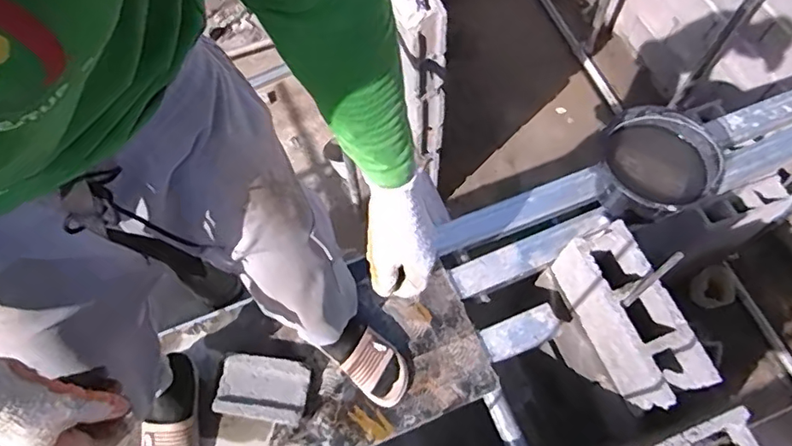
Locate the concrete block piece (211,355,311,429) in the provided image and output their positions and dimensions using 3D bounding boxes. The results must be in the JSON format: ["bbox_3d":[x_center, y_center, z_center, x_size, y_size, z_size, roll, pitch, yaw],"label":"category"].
[{"bbox_3d":[-0.285,0.358,1.172,0.189,0.046,0.131,9,67,7],"label":"concrete block piece"}]

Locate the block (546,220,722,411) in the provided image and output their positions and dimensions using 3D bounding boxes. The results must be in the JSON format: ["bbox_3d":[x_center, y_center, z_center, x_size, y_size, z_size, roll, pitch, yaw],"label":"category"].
[{"bbox_3d":[0.489,0.197,1.166,0.140,0.191,0.370,-23,67,-7],"label":"block"}]

